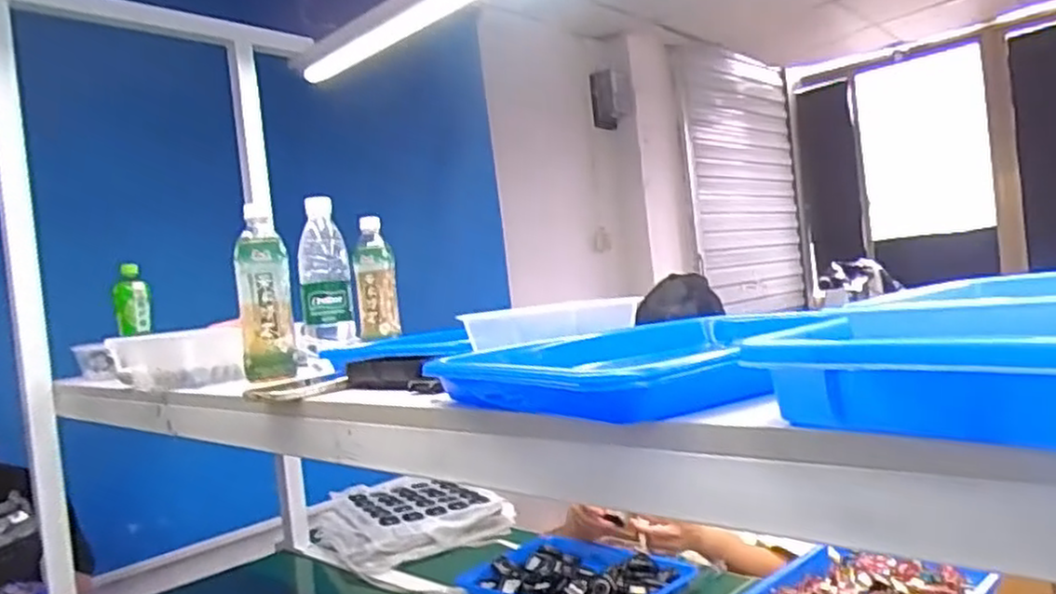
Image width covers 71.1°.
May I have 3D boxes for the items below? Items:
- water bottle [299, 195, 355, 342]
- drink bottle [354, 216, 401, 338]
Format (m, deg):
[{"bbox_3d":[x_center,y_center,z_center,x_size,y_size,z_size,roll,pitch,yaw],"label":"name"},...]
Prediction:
[{"bbox_3d":[-0.251,-0.030,0.911,0.061,0.173,0.058,-7,1,-15],"label":"water bottle"},{"bbox_3d":[-0.238,-0.028,1.148,0.061,0.181,0.065,-6,1,-4],"label":"drink bottle"}]

